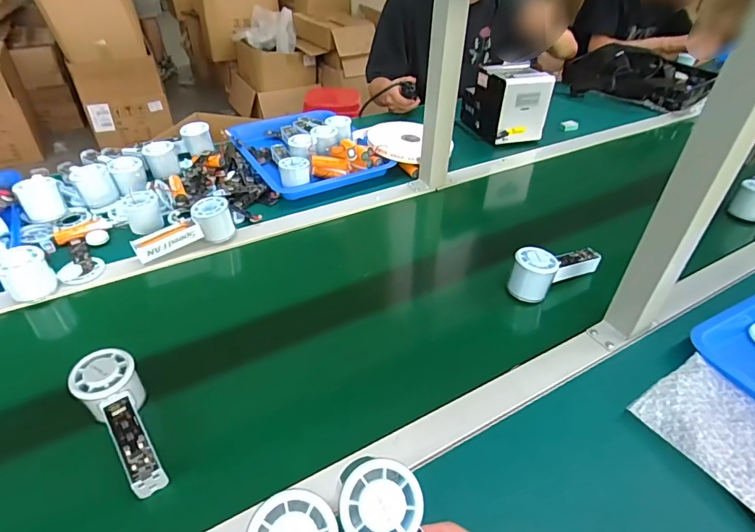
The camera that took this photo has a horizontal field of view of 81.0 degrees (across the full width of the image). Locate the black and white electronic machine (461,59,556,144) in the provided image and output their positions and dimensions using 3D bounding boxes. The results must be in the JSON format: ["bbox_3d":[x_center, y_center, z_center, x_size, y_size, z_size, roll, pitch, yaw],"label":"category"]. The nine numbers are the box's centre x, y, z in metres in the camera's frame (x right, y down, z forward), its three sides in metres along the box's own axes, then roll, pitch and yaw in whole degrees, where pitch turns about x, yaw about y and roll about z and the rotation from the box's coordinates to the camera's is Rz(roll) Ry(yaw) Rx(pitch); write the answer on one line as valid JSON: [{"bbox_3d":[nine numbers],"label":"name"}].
[{"bbox_3d":[0.301,-0.390,1.046,0.132,0.140,0.174,-8,40,-13],"label":"black and white electronic machine"}]

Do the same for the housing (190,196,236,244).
[{"bbox_3d":[-0.266,-0.076,0.716,0.057,0.060,0.048,-17,43,-23],"label":"housing"}]

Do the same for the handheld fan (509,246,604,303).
[{"bbox_3d":[0.255,-0.002,0.638,0.146,0.059,0.055,-20,44,-25],"label":"handheld fan"}]

